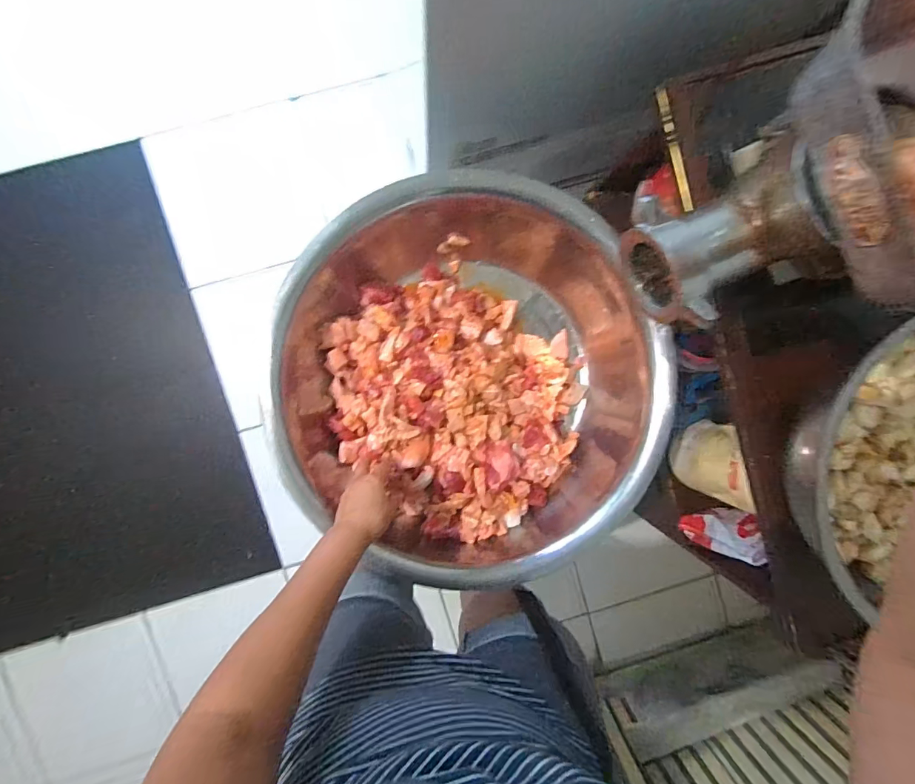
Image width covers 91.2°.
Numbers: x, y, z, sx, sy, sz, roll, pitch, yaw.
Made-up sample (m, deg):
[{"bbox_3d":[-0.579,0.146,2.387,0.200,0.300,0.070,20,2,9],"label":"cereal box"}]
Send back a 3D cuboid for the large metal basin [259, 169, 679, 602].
[{"bbox_3d":[0.020,-0.029,0.772,0.574,0.230,0.611,0,94,-4],"label":"large metal basin"}]

